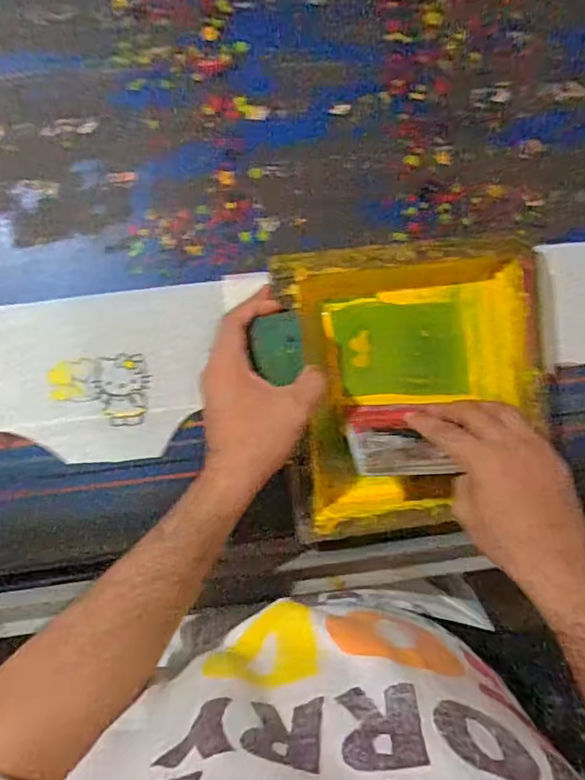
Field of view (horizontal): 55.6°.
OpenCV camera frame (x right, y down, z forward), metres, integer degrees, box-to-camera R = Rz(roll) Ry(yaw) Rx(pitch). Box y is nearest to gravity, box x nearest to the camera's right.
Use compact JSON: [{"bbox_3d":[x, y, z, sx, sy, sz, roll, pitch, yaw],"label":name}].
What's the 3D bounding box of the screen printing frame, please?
[{"bbox_3d":[0.113,-0.007,0.509,0.240,0.058,0.246,-8,91,-4],"label":"screen printing frame"}]

